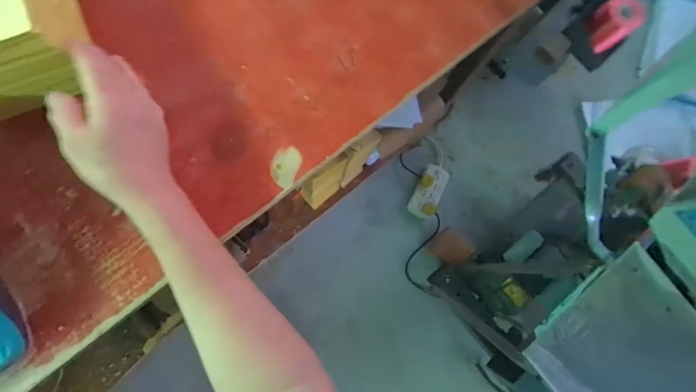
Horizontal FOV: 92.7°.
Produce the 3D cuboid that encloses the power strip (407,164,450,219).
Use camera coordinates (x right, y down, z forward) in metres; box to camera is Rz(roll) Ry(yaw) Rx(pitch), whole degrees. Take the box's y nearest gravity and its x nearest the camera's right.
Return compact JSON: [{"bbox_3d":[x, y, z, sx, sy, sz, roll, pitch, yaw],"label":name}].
[{"bbox_3d":[0.307,-0.017,1.253,0.104,0.035,0.213,27,79,-1],"label":"power strip"}]

